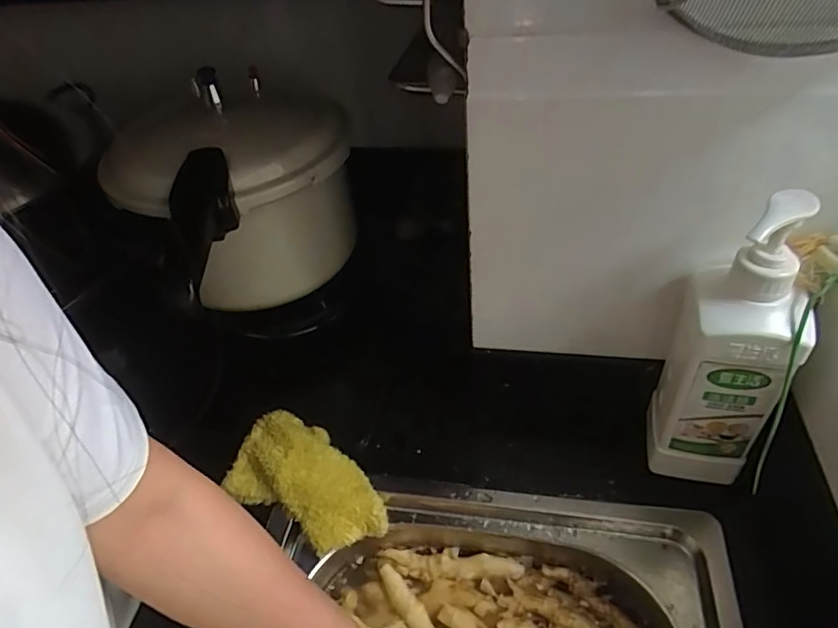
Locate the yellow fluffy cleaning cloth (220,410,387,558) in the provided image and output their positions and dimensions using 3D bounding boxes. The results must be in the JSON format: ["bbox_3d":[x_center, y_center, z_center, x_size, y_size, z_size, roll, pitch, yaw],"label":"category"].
[{"bbox_3d":[-0.111,0.165,0.548,0.163,0.043,0.092,23,52,28],"label":"yellow fluffy cleaning cloth"}]

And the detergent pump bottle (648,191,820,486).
[{"bbox_3d":[0.247,0.034,0.447,0.085,0.272,0.061,14,48,21],"label":"detergent pump bottle"}]

